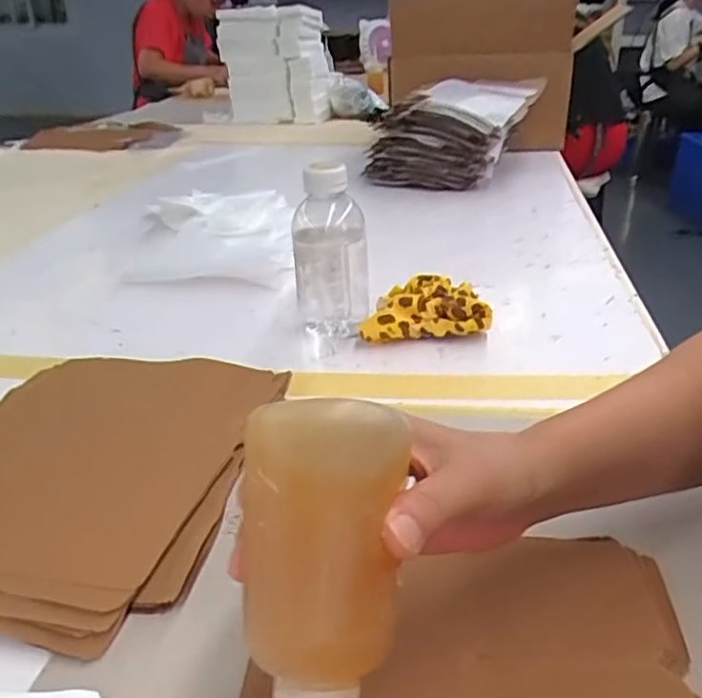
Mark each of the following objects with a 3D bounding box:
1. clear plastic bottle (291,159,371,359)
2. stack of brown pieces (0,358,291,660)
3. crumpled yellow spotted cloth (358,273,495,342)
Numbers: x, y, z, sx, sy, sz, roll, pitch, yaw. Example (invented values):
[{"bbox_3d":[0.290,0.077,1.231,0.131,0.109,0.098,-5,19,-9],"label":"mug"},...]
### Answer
[{"bbox_3d":[-0.020,-0.087,0.607,0.069,0.157,0.073,-1,27,0],"label":"clear plastic bottle"},{"bbox_3d":[-0.180,0.076,0.449,0.215,0.018,0.271,3,28,12],"label":"stack of brown pieces"},{"bbox_3d":[0.070,-0.037,0.616,0.114,0.050,0.053,1,27,4],"label":"crumpled yellow spotted cloth"}]

